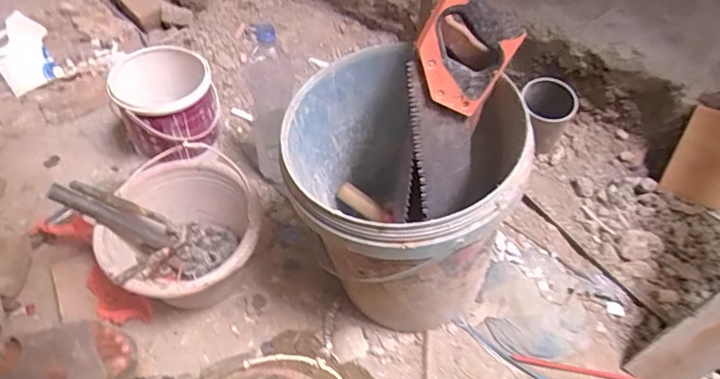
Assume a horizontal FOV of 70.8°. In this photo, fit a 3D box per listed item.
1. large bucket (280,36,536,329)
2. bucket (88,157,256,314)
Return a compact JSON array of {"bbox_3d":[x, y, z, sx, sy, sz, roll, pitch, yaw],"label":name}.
[{"bbox_3d":[0.048,0.021,0.742,0.299,0.348,0.306,2,49,-2],"label":"large bucket"},{"bbox_3d":[-0.280,0.095,0.849,0.232,0.160,0.258,7,49,2],"label":"bucket"}]

